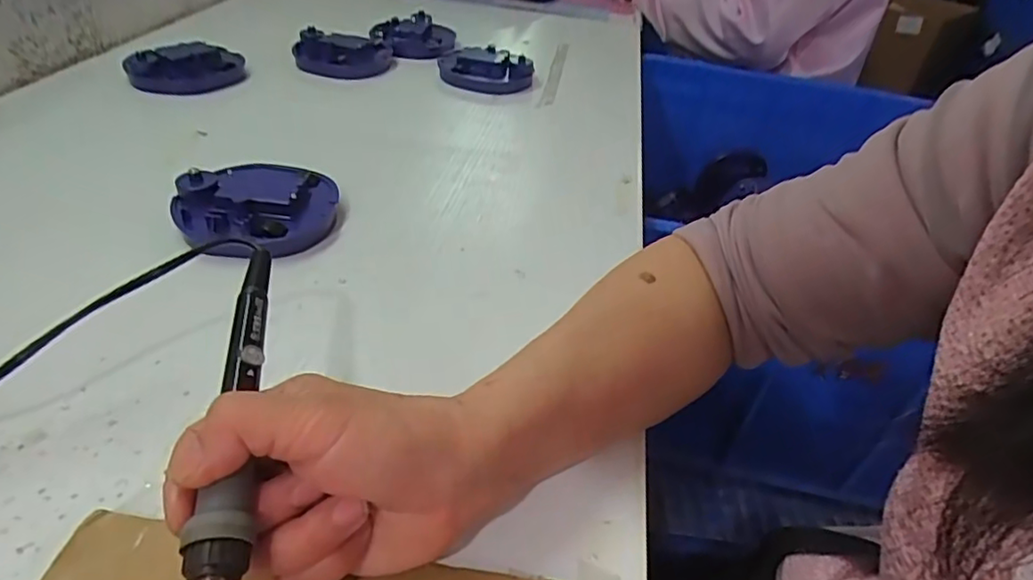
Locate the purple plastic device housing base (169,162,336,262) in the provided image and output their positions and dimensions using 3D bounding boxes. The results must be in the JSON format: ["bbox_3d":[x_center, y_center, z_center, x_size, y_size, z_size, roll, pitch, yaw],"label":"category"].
[{"bbox_3d":[-0.188,-0.066,0.445,0.105,0.025,0.104,3,39,-3],"label":"purple plastic device housing base"}]

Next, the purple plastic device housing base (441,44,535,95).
[{"bbox_3d":[-0.037,-0.280,0.755,0.116,0.020,0.135,2,39,-4],"label":"purple plastic device housing base"}]

